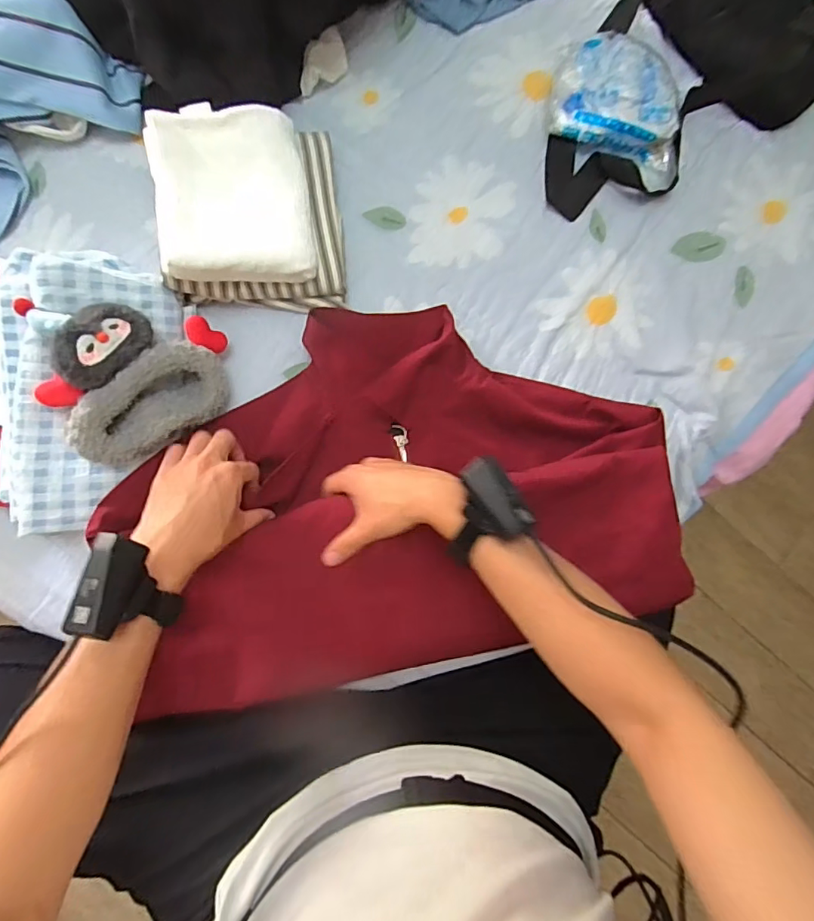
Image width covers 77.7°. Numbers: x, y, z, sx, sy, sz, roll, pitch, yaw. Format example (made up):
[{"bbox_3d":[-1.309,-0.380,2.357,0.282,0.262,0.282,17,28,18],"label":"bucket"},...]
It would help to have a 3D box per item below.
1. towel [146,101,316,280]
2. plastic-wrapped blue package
[{"bbox_3d":[-0.184,-0.282,0.533,0.155,0.045,0.180,-7,84,-7],"label":"towel"},{"bbox_3d":[0.280,-0.463,0.655,0.184,0.048,0.152,18,82,-5],"label":"plastic-wrapped blue package"}]

